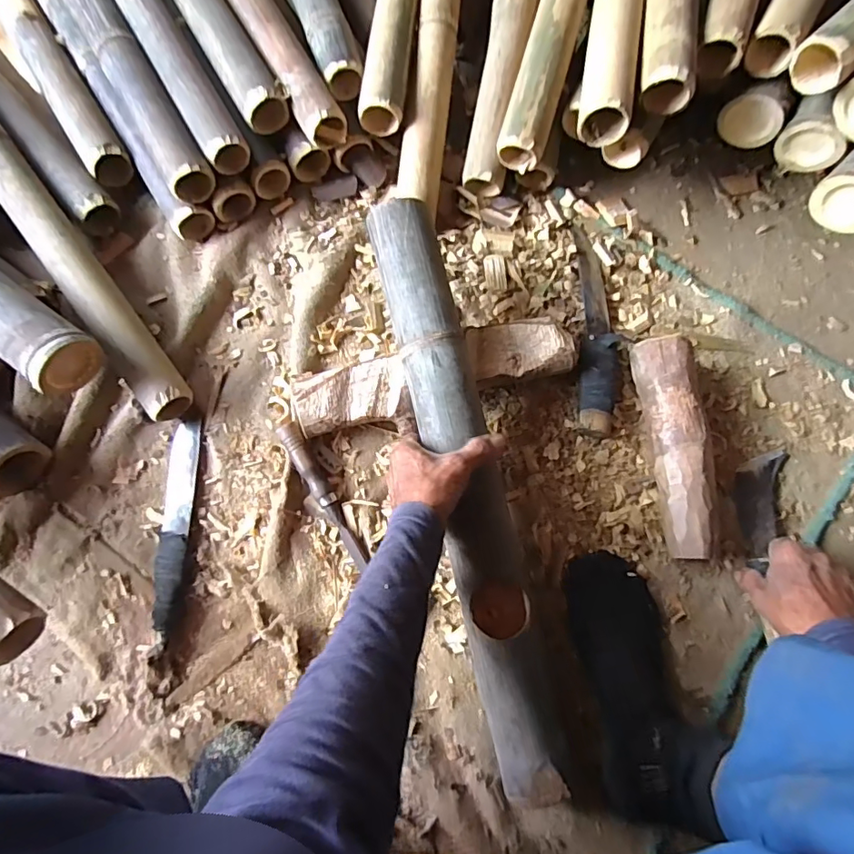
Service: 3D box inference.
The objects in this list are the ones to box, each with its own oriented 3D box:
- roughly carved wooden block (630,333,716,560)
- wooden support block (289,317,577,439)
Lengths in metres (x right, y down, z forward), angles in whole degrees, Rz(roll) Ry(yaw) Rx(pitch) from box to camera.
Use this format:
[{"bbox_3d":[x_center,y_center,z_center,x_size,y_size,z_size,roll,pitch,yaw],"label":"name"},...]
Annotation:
[{"bbox_3d":[0.284,0.019,0.595,0.055,0.056,0.252,-4,75,-1],"label":"roughly carved wooden block"},{"bbox_3d":[0.007,-0.063,0.624,0.327,0.052,0.078,-14,75,-4],"label":"wooden support block"}]

